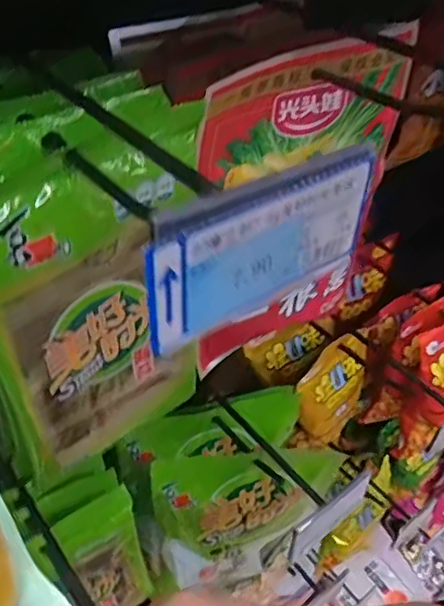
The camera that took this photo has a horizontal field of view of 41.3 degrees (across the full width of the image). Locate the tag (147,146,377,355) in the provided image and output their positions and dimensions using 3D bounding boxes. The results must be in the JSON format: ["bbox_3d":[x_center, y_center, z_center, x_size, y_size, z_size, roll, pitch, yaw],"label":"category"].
[{"bbox_3d":[0.015,-0.019,0.176,0.084,0.046,0.005,-26,53,-28],"label":"tag"}]

